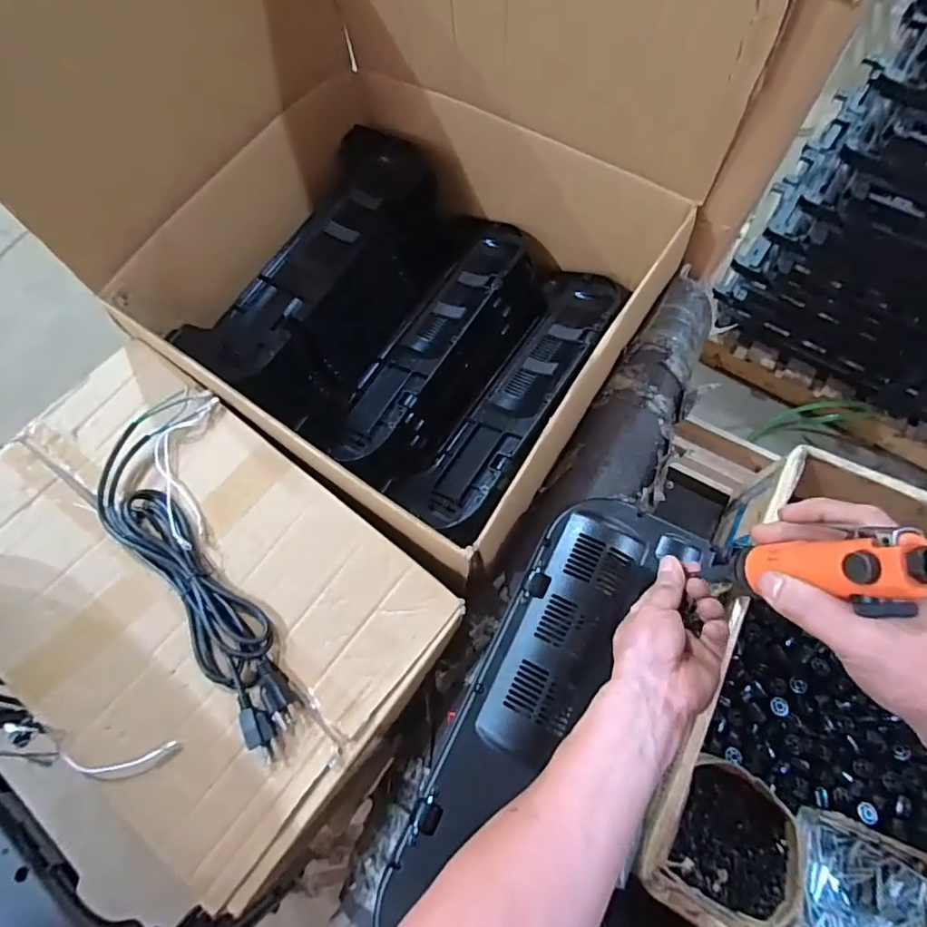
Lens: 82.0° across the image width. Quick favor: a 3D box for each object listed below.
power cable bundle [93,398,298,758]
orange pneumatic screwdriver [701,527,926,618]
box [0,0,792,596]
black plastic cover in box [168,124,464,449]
[{"bbox_3d":[-0.295,0.112,0.563,0.144,0.025,0.396,-21,70,-5],"label":"power cable bundle"},{"bbox_3d":[0.243,0.067,0.335,0.037,0.229,0.037,29,72,-8],"label":"orange pneumatic screwdriver"},{"bbox_3d":[-0.095,-0.283,0.661,0.575,0.469,0.550,33,74,14],"label":"box"},{"bbox_3d":[-0.190,-0.276,0.841,0.238,0.167,0.453,31,74,13],"label":"black plastic cover in box"}]

